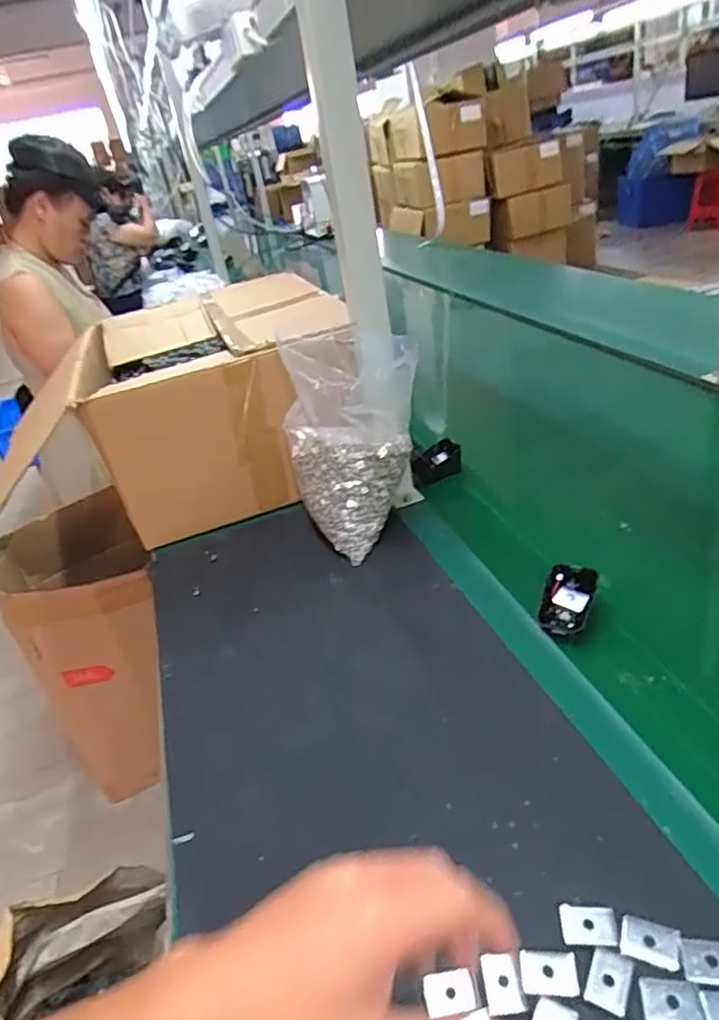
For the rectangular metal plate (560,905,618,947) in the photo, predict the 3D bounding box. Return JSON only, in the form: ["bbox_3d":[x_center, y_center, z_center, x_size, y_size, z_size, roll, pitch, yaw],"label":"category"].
[{"bbox_3d":[0.130,0.237,0.359,0.029,0.004,0.022,-3,32,15],"label":"rectangular metal plate"}]

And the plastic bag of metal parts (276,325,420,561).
[{"bbox_3d":[-0.003,-0.071,0.718,0.132,0.228,0.119,-31,35,-28],"label":"plastic bag of metal parts"}]

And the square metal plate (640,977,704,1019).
[{"bbox_3d":[0.158,0.249,0.320,0.028,0.004,0.020,-4,31,14],"label":"square metal plate"}]

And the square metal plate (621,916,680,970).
[{"bbox_3d":[0.158,0.236,0.344,0.028,0.004,0.020,3,34,25],"label":"square metal plate"}]

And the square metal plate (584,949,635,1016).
[{"bbox_3d":[0.132,0.248,0.332,0.021,0.004,0.027,6,35,28],"label":"square metal plate"}]

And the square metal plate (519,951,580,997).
[{"bbox_3d":[0.102,0.250,0.340,0.029,0.004,0.020,-6,31,10],"label":"square metal plate"}]

